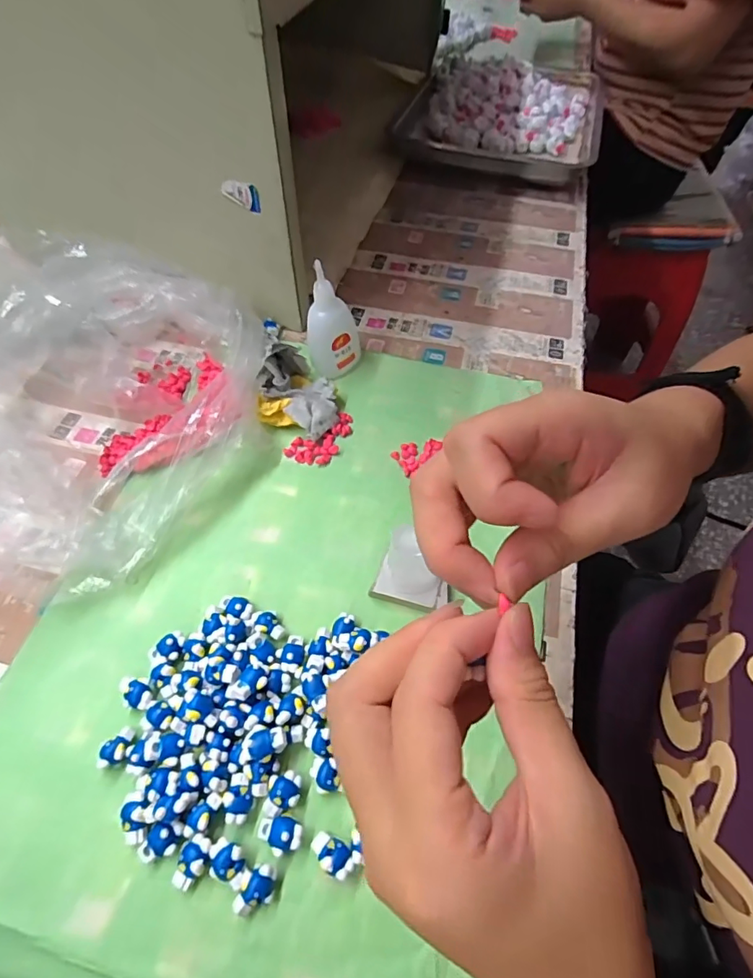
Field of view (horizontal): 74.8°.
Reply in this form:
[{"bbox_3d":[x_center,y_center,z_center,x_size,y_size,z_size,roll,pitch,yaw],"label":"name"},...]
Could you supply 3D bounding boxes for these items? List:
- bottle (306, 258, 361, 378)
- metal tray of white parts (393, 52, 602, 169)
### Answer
[{"bbox_3d":[-0.035,-0.133,0.396,0.042,0.089,0.031,-3,57,-3],"label":"bottle"},{"bbox_3d":[0.152,-0.465,0.615,0.242,0.068,0.244,13,57,8],"label":"metal tray of white parts"}]

